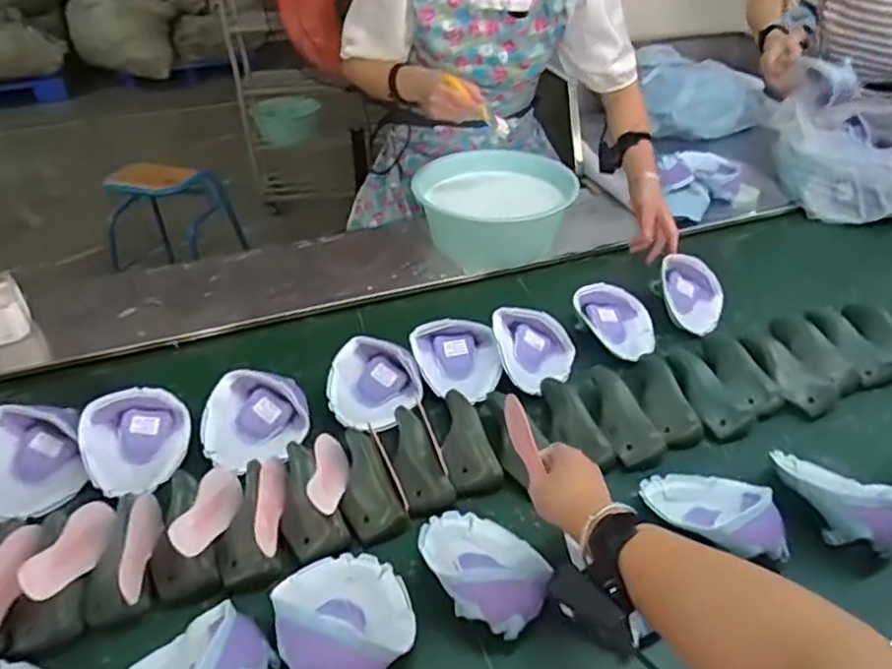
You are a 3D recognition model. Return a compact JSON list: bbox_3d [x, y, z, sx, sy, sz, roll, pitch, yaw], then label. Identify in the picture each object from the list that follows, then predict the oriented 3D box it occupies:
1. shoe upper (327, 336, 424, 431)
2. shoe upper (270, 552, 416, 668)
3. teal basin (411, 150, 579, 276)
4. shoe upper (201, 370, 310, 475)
[{"bbox_3d":[-0.102,0.075,0.922,0.136,0.066,0.137,3,38,-3],"label":"shoe upper"},{"bbox_3d":[-0.101,0.273,0.643,0.134,0.056,0.154,-9,40,-18],"label":"shoe upper"},{"bbox_3d":[0.096,-0.245,1.262,0.288,0.154,0.259,-3,38,-11],"label":"teal basin"},{"bbox_3d":[-0.260,0.113,0.877,0.137,0.039,0.133,-5,71,-20],"label":"shoe upper"}]

